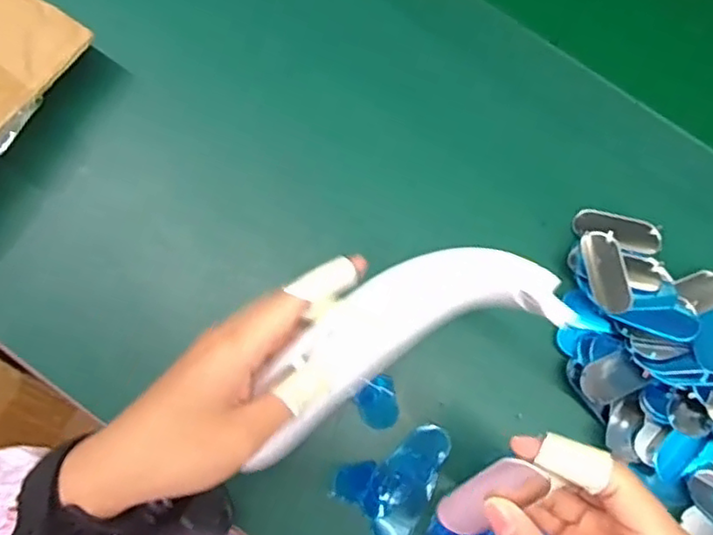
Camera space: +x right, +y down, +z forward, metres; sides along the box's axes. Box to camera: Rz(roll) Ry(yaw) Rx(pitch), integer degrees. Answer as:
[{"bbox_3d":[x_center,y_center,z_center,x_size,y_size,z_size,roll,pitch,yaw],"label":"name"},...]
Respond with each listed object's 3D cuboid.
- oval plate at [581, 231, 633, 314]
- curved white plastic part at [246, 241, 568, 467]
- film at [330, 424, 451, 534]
[{"bbox_3d":[0.158,0.002,0.408,0.025,0.010,0.058,-2,63,-2],"label":"oval plate"},{"bbox_3d":[0.015,0.040,0.328,0.172,0.030,0.063,-33,80,14],"label":"curved white plastic part"},{"bbox_3d":[0.027,0.127,0.393,0.054,0.008,0.071,42,80,7],"label":"film"}]

